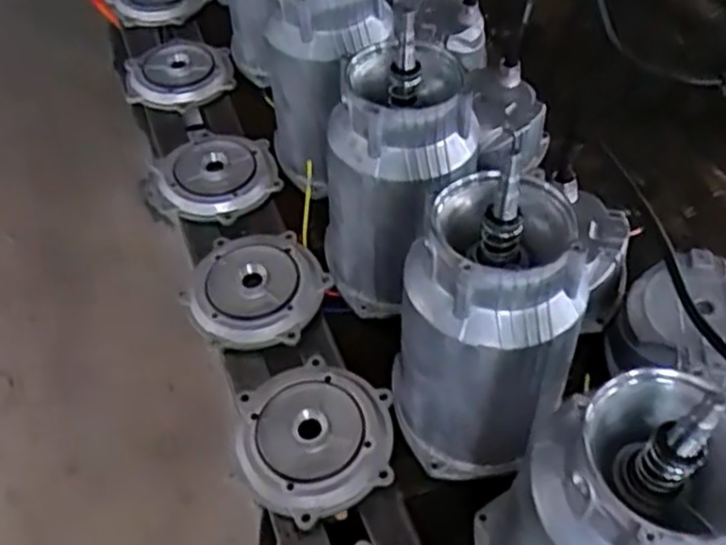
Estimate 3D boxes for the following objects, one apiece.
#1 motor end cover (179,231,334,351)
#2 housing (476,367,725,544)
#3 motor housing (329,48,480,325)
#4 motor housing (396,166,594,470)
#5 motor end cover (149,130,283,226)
[{"bbox_3d":[-0.098,0.012,0.666,0.120,0.024,0.125,19,53,13],"label":"motor end cover"},{"bbox_3d":[0.142,0.155,0.420,0.110,0.222,0.102,0,51,1],"label":"housing"},{"bbox_3d":[0.023,-0.074,0.599,0.101,0.213,0.100,-1,51,1],"label":"motor housing"},{"bbox_3d":[0.083,0.044,0.508,0.113,0.205,0.118,0,51,1],"label":"motor housing"},{"bbox_3d":[-0.156,-0.104,0.766,0.127,0.020,0.117,-35,60,-26],"label":"motor end cover"}]

